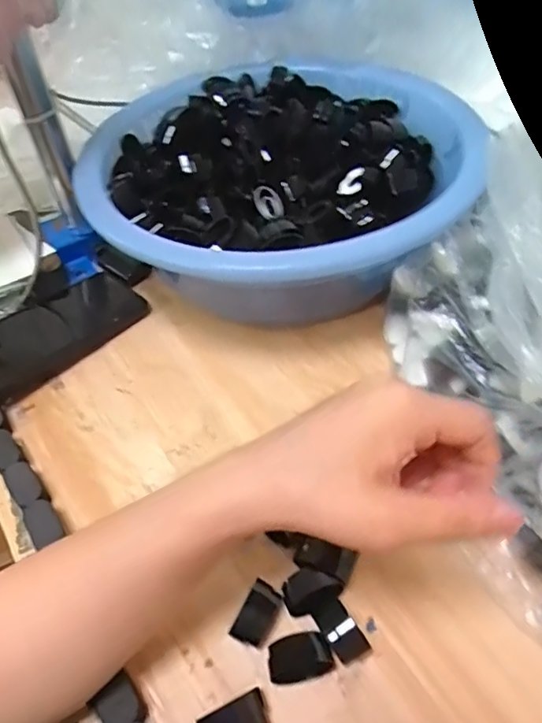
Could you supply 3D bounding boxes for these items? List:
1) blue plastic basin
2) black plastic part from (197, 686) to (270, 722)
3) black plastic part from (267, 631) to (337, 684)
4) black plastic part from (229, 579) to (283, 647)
[{"bbox_3d":[0.007,-0.177,0.527,0.340,0.108,0.356,-16,50,-9],"label":"blue plastic basin"},{"bbox_3d":[-0.018,0.182,0.275,0.033,0.018,0.016,-23,51,-14],"label":"black plastic part"},{"bbox_3d":[0.016,0.160,0.295,0.034,0.013,0.020,-9,49,-3],"label":"black plastic part"},{"bbox_3d":[-0.007,0.144,0.309,0.017,0.019,0.032,20,54,21],"label":"black plastic part"}]

